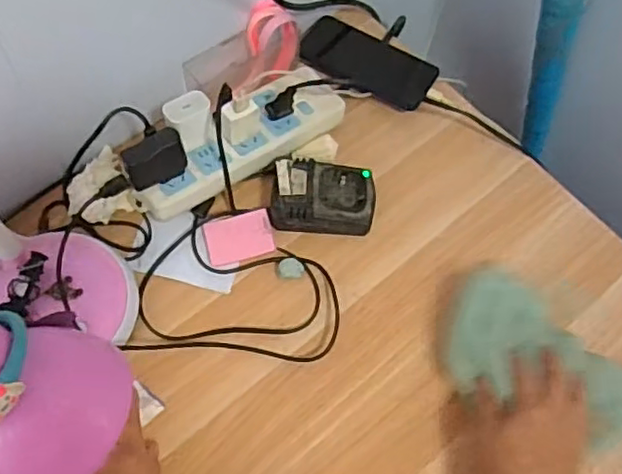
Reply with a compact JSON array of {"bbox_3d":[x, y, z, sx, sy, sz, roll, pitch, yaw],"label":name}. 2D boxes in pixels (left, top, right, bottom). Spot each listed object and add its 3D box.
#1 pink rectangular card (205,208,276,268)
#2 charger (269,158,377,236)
[{"bbox_3d":[-0.071,0.000,0.633,0.066,0.011,0.046,-13,66,-9],"label":"pink rectangular card"},{"bbox_3d":[0.013,-0.037,0.644,0.101,0.044,0.068,8,64,0],"label":"charger"}]

